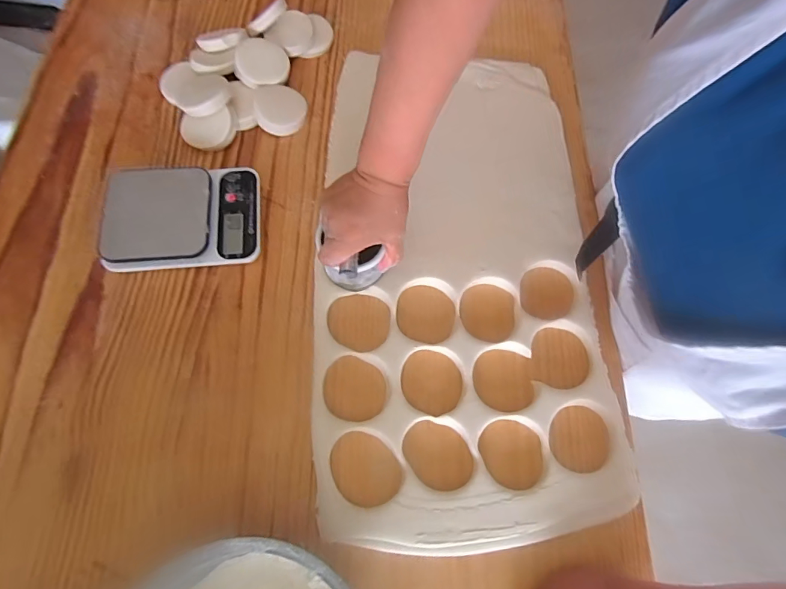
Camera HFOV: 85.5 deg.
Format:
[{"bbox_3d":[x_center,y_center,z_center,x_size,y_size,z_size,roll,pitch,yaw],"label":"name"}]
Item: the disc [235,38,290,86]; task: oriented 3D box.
[{"bbox_3d":[-0.197,-0.352,0.642,0.078,0.006,0.073,-15,88,-23],"label":"disc"}]

